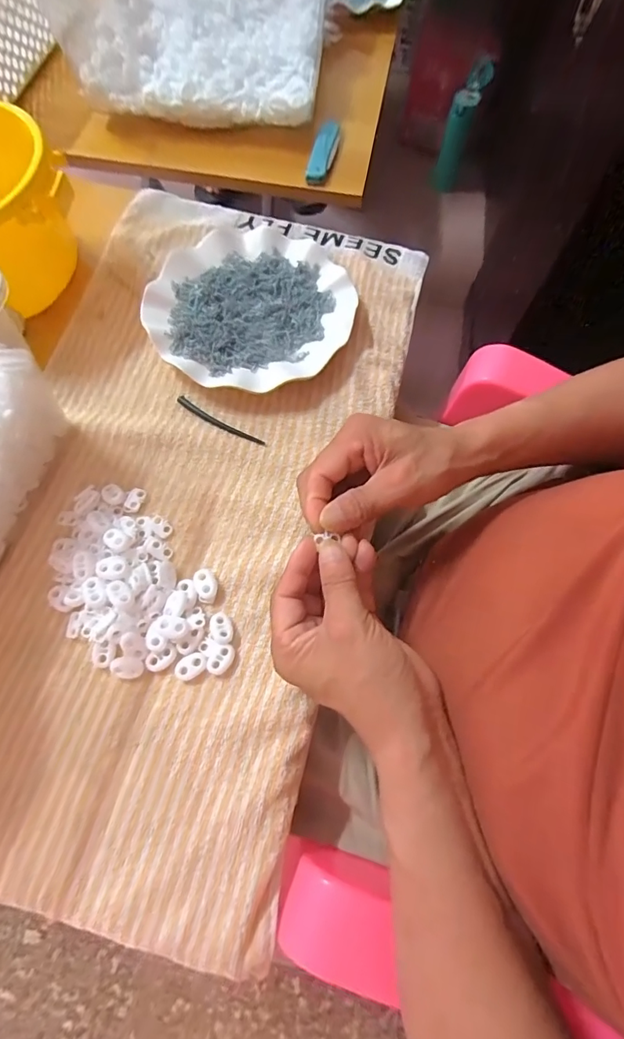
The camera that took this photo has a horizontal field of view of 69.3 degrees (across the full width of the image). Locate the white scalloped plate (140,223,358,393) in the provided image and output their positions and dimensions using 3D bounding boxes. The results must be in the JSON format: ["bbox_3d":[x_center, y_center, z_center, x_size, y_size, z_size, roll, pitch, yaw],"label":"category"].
[{"bbox_3d":[-0.055,-0.195,0.414,0.173,0.019,0.180,0,69,-1],"label":"white scalloped plate"}]

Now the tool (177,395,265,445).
[{"bbox_3d":[-0.080,-0.083,0.387,0.086,0.004,0.009,30,71,10],"label":"tool"}]

